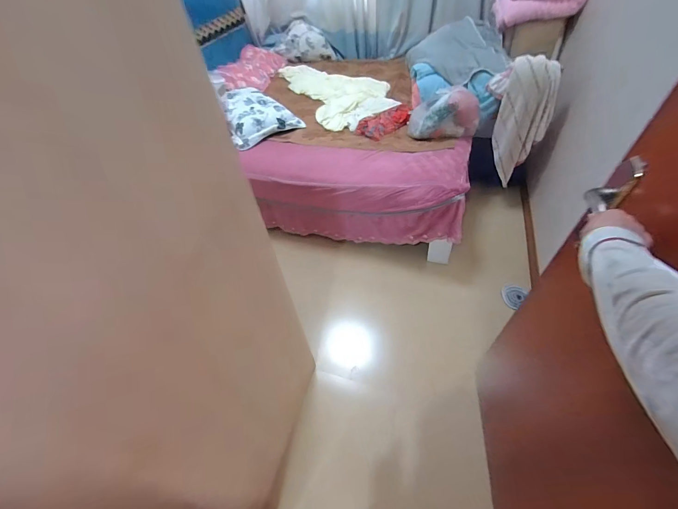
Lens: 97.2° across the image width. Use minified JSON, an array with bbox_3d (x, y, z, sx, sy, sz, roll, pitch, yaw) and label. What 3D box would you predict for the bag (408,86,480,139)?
[{"bbox_3d":[0.589,-0.793,1.672,0.386,0.218,0.242,12,51,15],"label":"bag"}]

